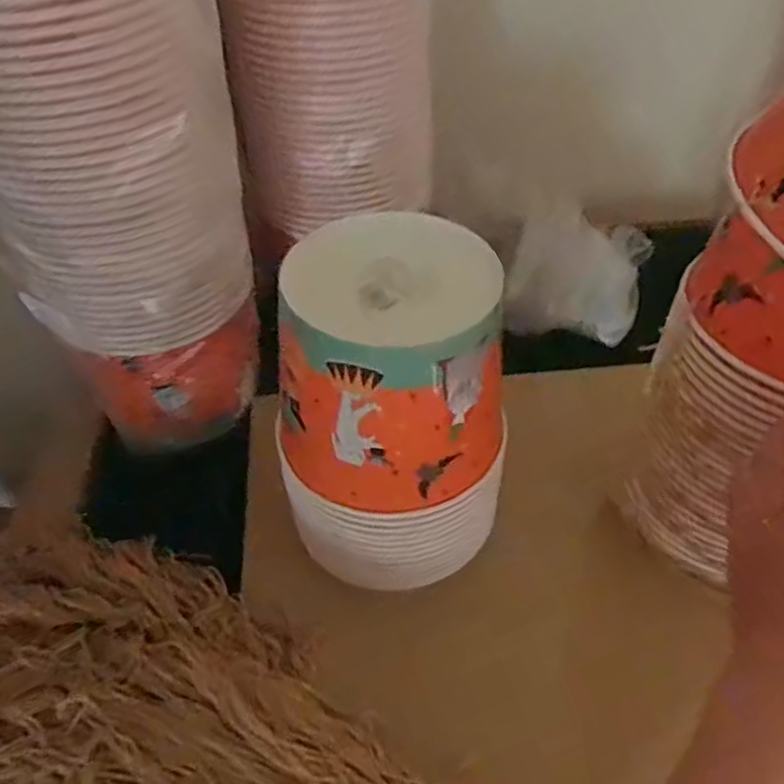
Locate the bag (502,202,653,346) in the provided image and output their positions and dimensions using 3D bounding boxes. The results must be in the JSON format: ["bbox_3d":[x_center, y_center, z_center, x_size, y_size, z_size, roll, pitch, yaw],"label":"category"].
[{"bbox_3d":[0.176,-0.110,0.651,0.130,0.095,0.080,12,47,12],"label":"bag"}]

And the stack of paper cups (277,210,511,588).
[{"bbox_3d":[0.002,0.008,0.455,0.143,0.206,0.143,-2,46,-1],"label":"stack of paper cups"}]

